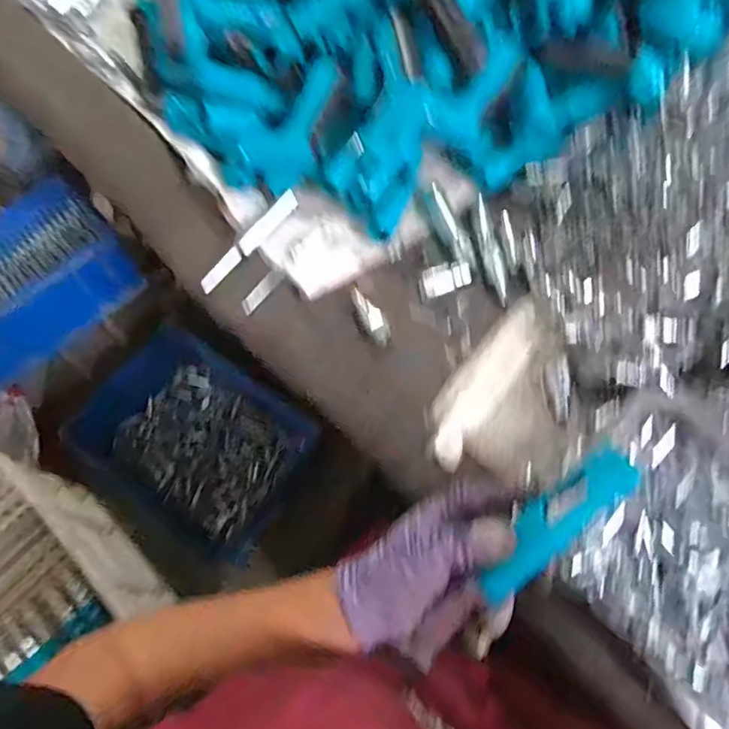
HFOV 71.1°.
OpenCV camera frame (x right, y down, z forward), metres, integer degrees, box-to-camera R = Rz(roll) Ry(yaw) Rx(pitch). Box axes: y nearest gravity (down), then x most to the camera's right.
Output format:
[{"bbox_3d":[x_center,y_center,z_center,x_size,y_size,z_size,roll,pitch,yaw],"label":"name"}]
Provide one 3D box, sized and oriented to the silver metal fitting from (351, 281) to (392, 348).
[{"bbox_3d":[0.004,-0.048,0.494,0.024,0.010,0.071,-23,68,-6],"label":"silver metal fitting"}]

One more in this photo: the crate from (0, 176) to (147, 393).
[{"bbox_3d":[-0.615,-0.138,0.905,0.363,0.144,0.205,-42,71,-13],"label":"crate"}]

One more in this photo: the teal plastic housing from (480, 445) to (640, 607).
[{"bbox_3d":[0.117,0.097,0.313,0.034,0.014,0.112,44,96,18],"label":"teal plastic housing"}]

